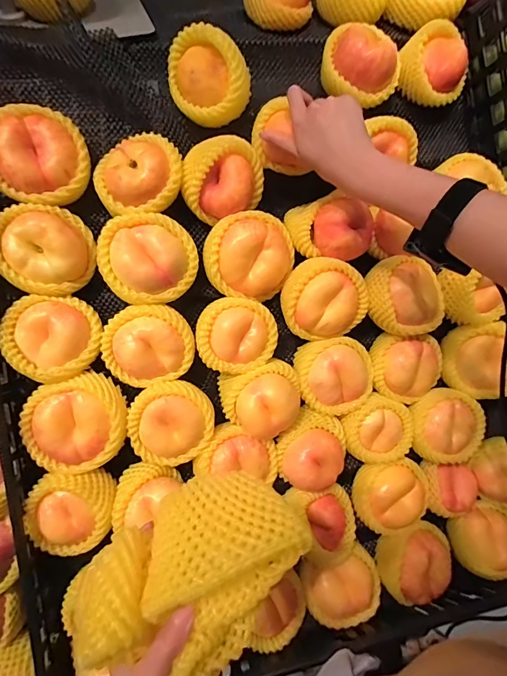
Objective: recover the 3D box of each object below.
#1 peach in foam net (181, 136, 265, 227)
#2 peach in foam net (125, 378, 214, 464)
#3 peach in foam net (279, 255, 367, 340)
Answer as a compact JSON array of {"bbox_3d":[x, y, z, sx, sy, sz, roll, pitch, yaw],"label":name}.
[{"bbox_3d":[-0.037,-0.189,0.431,0.094,0.073,0.062,3,61,-2],"label":"peach in foam net"},{"bbox_3d":[-0.102,0.097,0.456,0.099,0.064,0.099,-2,106,-9],"label":"peach in foam net"},{"bbox_3d":[0.088,-0.048,0.458,0.105,0.075,0.080,25,62,10],"label":"peach in foam net"}]

